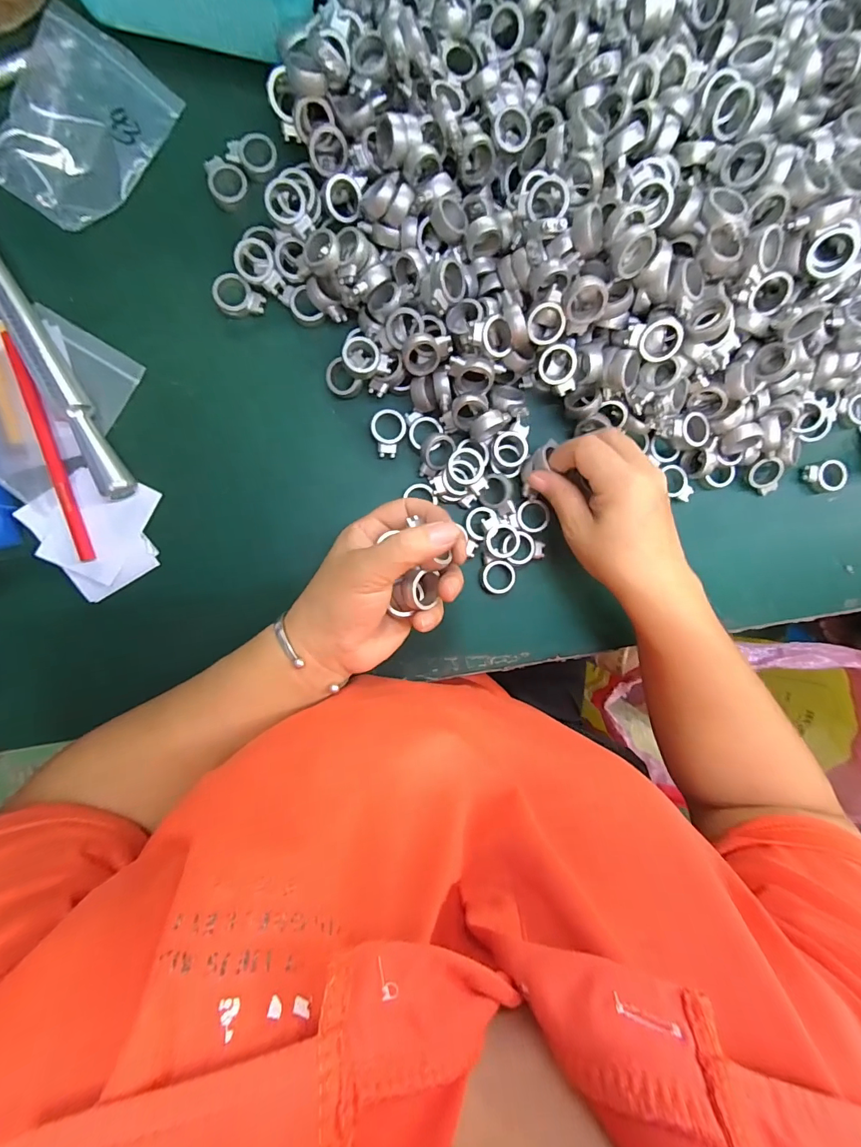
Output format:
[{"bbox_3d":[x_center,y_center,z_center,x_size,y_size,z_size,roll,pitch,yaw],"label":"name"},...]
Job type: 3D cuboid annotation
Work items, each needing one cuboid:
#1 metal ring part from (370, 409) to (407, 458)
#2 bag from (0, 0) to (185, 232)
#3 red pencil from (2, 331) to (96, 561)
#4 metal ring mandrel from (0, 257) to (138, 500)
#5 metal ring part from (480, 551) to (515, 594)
[{"bbox_3d":[-0.032,-0.104,0.316,0.025,0.005,0.035,4,92,-6],"label":"metal ring part"},{"bbox_3d":[-0.232,-0.296,0.281,0.077,0.016,0.120,28,88,-19],"label":"bag"},{"bbox_3d":[-0.259,-0.084,0.288,0.011,0.013,0.154,-15,94,-5],"label":"red pencil"},{"bbox_3d":[-0.263,-0.157,0.277,0.016,0.017,0.232,-27,95,-4],"label":"metal ring mandrel"},{"bbox_3d":[0.052,0.001,0.328,0.026,0.009,0.029,7,92,-6],"label":"metal ring part"}]

